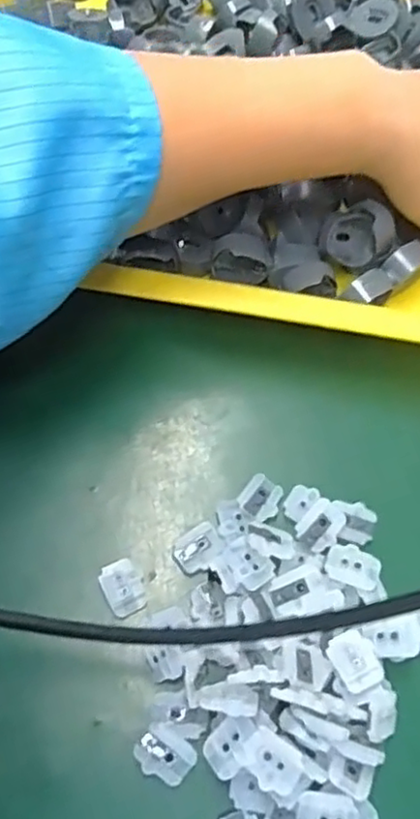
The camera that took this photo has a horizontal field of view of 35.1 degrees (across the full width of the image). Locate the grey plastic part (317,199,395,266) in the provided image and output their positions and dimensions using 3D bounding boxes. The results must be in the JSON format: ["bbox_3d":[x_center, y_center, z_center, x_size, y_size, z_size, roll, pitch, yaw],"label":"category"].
[{"bbox_3d":[0.074,-0.089,0.339,0.035,0.022,0.029,-26,111,0],"label":"grey plastic part"}]

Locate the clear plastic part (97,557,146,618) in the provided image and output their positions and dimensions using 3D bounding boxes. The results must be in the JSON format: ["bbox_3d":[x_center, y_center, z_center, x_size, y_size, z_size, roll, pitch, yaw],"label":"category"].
[{"bbox_3d":[-0.036,0.074,0.276,0.015,0.005,0.022,-25,67,-15],"label":"clear plastic part"}]

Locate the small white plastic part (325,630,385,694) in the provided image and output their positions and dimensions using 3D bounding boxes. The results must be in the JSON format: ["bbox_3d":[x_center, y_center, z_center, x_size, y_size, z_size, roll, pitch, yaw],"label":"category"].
[{"bbox_3d":[0.056,0.097,0.257,0.017,0.004,0.021,-25,67,-15],"label":"small white plastic part"}]

